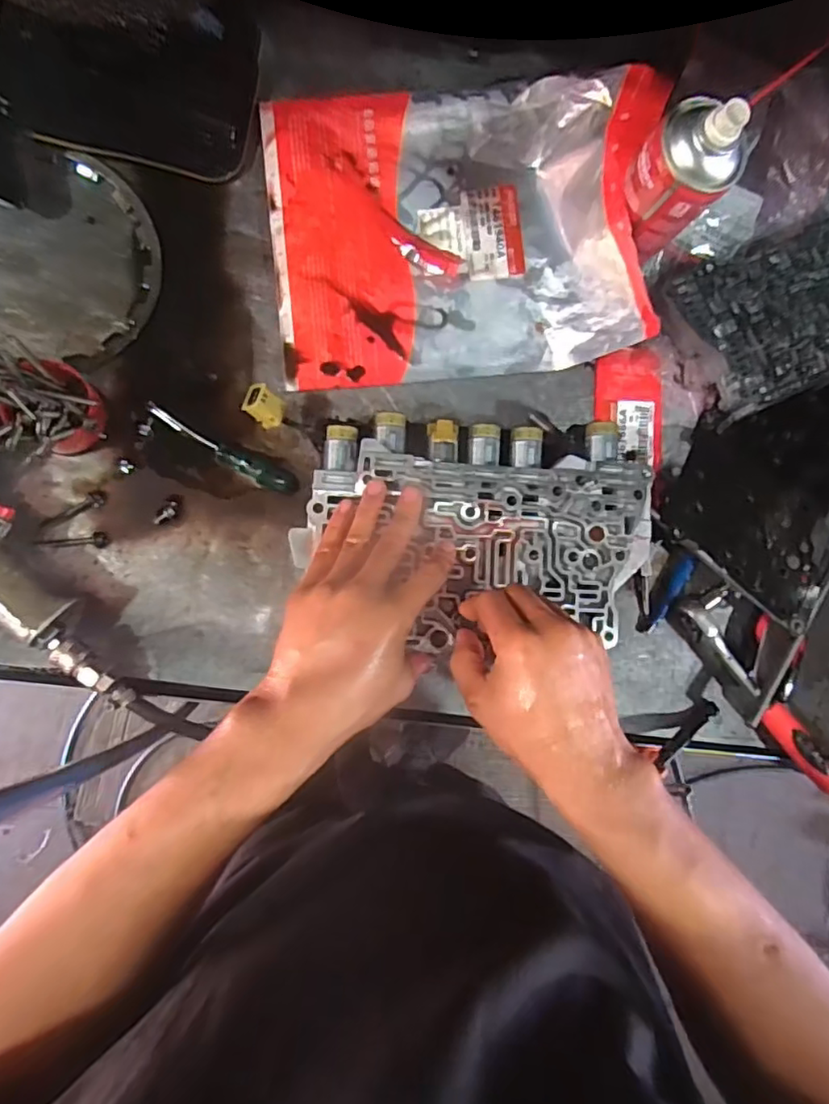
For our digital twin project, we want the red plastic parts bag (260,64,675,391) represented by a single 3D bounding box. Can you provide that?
[{"bbox_3d":[0.029,-0.286,0.507,0.294,0.103,0.263,-5,89,-8],"label":"red plastic parts bag"}]

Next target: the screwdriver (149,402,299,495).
[{"bbox_3d":[-0.163,-0.085,0.512,0.141,0.015,0.020,27,85,-6],"label":"screwdriver"}]

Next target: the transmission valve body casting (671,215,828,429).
[{"bbox_3d":[0.365,-0.234,0.567,0.235,0.027,0.139,-26,92,-8],"label":"transmission valve body casting"}]

